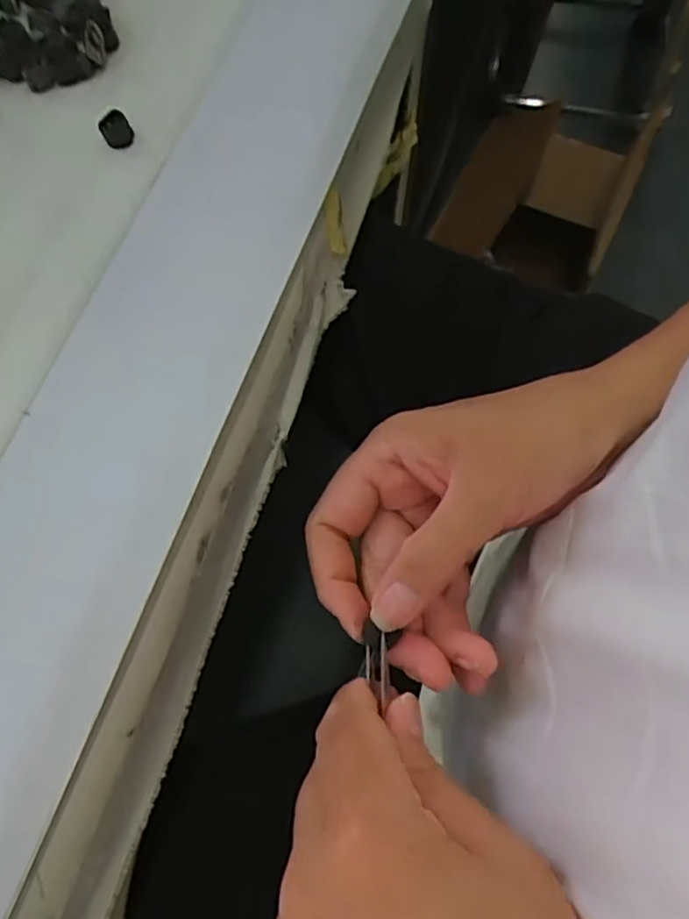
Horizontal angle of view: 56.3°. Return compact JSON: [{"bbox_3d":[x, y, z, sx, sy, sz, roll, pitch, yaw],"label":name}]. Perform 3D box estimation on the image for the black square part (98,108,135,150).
[{"bbox_3d":[-0.111,-0.160,0.312,0.015,0.008,0.016,-28,72,-13],"label":"black square part"}]

